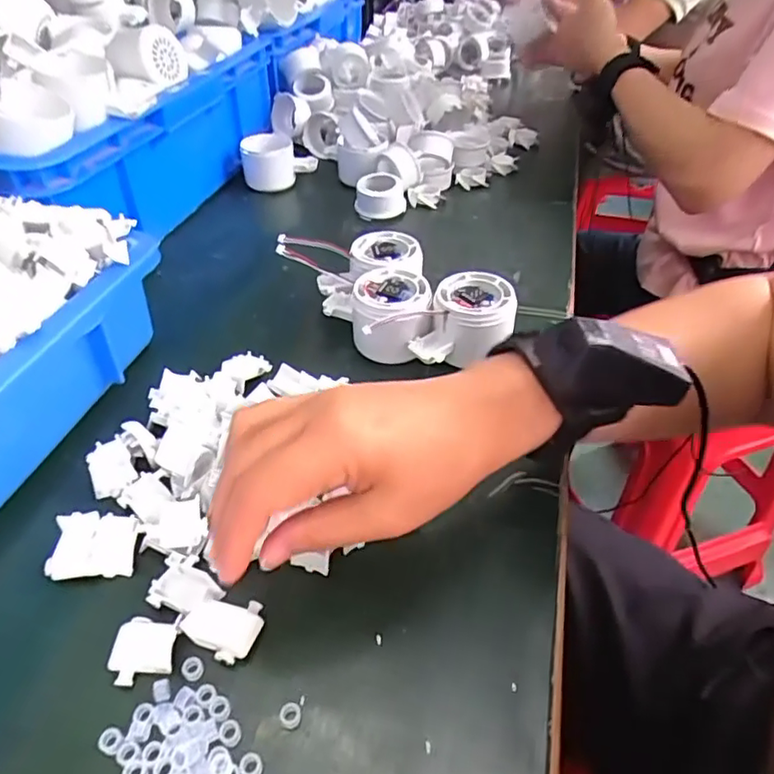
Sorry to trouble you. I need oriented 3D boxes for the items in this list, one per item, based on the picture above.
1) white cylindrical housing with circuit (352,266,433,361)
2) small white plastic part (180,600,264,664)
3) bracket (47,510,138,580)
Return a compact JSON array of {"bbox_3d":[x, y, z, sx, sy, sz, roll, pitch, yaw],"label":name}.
[{"bbox_3d":[0.003,-0.051,0.427,0.056,0.049,0.062,-1,42,-2],"label":"white cylindrical housing with circuit"},{"bbox_3d":[-0.077,0.113,0.277,0.032,0.010,0.028,20,46,20],"label":"small white plastic part"},{"bbox_3d":[-0.157,0.084,0.309,0.042,0.013,0.032,-5,42,-5],"label":"bracket"}]

